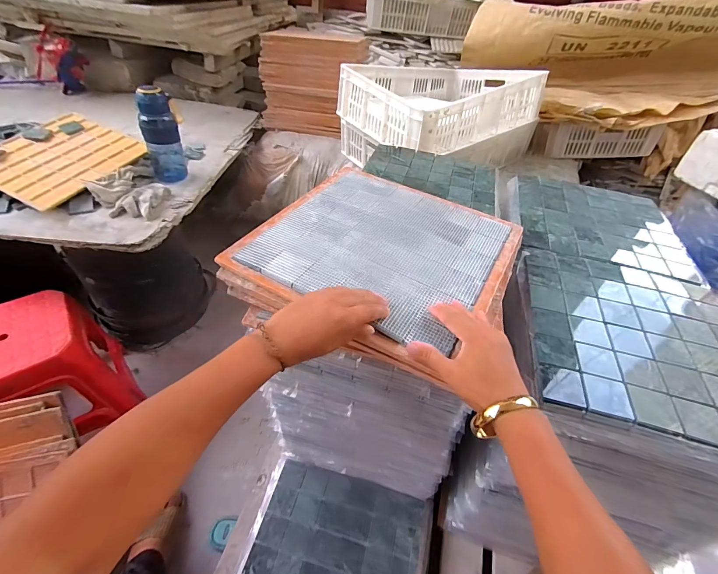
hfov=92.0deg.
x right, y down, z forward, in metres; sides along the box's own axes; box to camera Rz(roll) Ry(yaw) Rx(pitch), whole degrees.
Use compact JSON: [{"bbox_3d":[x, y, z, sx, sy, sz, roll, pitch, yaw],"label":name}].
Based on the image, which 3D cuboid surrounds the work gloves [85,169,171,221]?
[{"bbox_3d":[-0.592,-0.239,0.894,0.165,0.068,0.144,-3,46,-9],"label":"work gloves"}]

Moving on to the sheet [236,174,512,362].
[{"bbox_3d":[0.038,-0.069,0.517,0.310,0.014,0.303,25,48,18],"label":"sheet"}]

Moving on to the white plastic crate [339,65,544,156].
[{"bbox_3d":[0.259,-0.608,1.122,0.553,0.150,0.421,-26,53,-27],"label":"white plastic crate"}]

